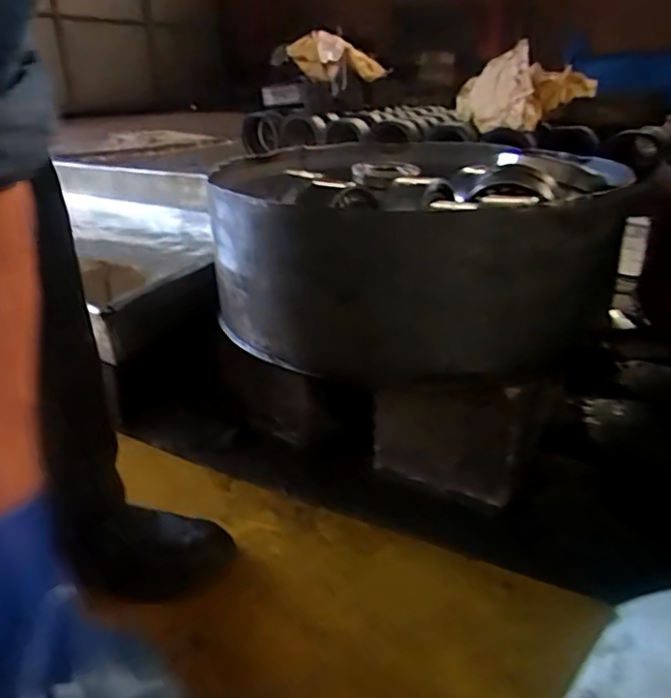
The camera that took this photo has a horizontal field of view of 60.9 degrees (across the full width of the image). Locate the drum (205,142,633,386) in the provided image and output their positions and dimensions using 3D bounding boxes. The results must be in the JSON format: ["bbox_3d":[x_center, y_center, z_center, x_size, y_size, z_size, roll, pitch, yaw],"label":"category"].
[{"bbox_3d":[0.084,-0.181,0.848,0.601,0.178,0.564,-2,27,1],"label":"drum"}]

